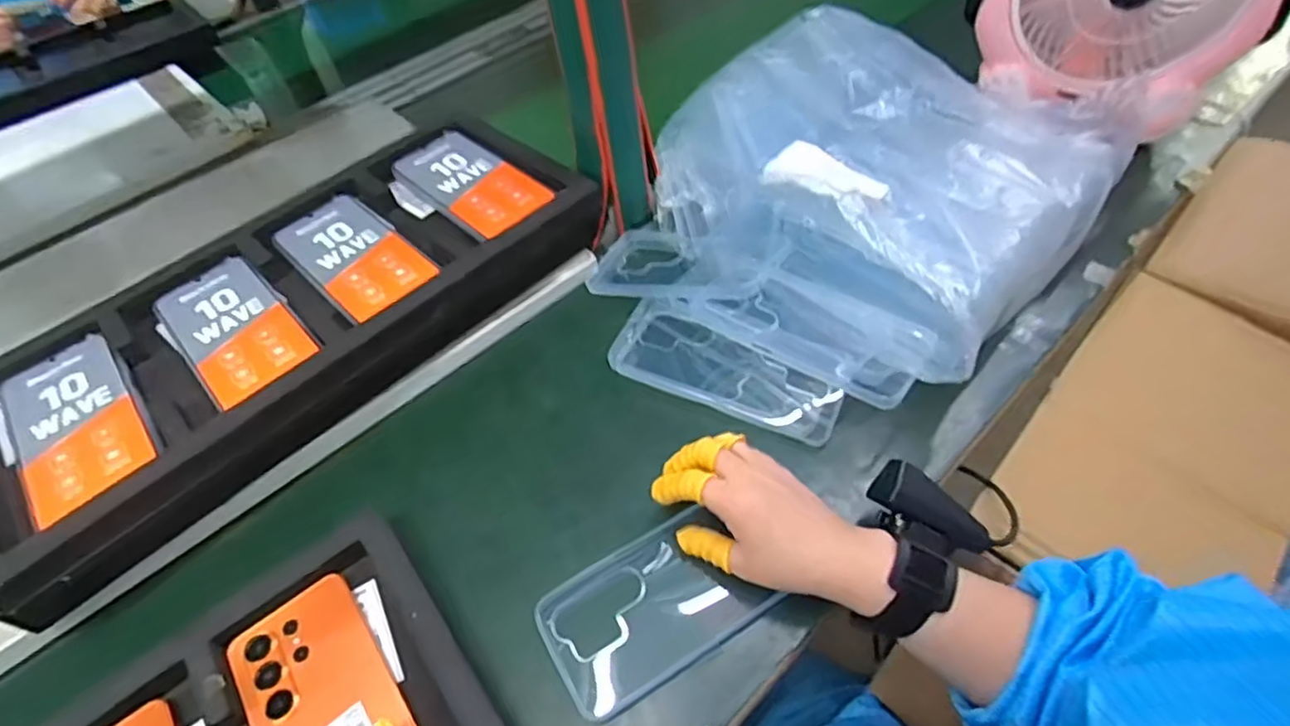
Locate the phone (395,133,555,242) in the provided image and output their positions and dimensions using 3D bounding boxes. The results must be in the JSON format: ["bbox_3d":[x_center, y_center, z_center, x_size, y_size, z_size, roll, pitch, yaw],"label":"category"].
[{"bbox_3d":[-0.161,-0.166,0.591,0.074,0.009,0.167,-39,56,-22],"label":"phone"}]

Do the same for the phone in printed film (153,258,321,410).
[{"bbox_3d":[-0.319,-0.029,0.504,0.077,0.008,0.156,-40,56,-22],"label":"phone in printed film"}]

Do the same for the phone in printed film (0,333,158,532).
[{"bbox_3d":[-0.402,0.041,0.458,0.076,0.009,0.161,-39,56,-21],"label":"phone in printed film"}]

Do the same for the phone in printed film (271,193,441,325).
[{"bbox_3d":[-0.243,-0.093,0.543,0.080,0.007,0.158,-41,57,-22],"label":"phone in printed film"}]

